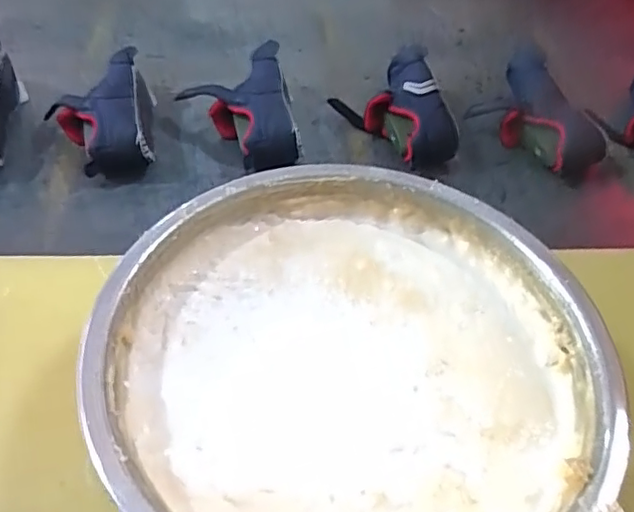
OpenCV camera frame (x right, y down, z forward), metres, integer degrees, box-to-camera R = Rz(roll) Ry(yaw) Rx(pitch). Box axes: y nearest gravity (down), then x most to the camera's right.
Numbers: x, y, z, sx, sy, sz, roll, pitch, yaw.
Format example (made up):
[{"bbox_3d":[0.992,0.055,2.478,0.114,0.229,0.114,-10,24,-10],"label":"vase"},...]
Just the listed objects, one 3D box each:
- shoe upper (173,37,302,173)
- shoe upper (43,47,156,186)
[{"bbox_3d":[-0.092,-0.164,0.696,0.125,0.068,0.174,-8,50,-13],"label":"shoe upper"},{"bbox_3d":[-0.242,-0.153,0.675,0.116,0.071,0.145,-14,52,-18],"label":"shoe upper"}]

